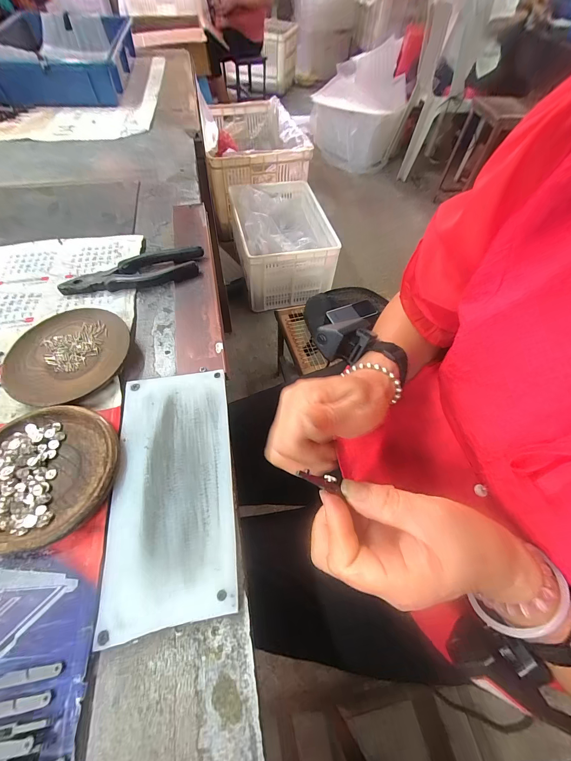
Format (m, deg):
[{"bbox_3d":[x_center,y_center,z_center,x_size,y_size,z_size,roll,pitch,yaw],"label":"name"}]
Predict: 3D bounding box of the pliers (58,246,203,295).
[{"bbox_3d":[-0.187,-0.135,0.377,0.166,0.017,0.044,-14,59,-9],"label":"pliers"}]

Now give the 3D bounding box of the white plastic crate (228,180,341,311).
[{"bbox_3d":[-0.023,-0.592,1.271,0.356,0.271,0.522,-8,58,-8],"label":"white plastic crate"}]

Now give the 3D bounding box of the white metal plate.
[{"bbox_3d":[-0.092,0.079,0.250,0.092,0.005,0.195,-7,58,-5],"label":"white metal plate"}]

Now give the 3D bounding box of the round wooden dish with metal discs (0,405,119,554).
[{"bbox_3d":[-0.193,0.073,0.245,0.110,0.014,0.109,0,58,0],"label":"round wooden dish with metal discs"}]

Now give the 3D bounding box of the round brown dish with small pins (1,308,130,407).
[{"bbox_3d":[-0.219,-0.027,0.311,0.113,0.014,0.107,0,58,0],"label":"round brown dish with small pins"}]

